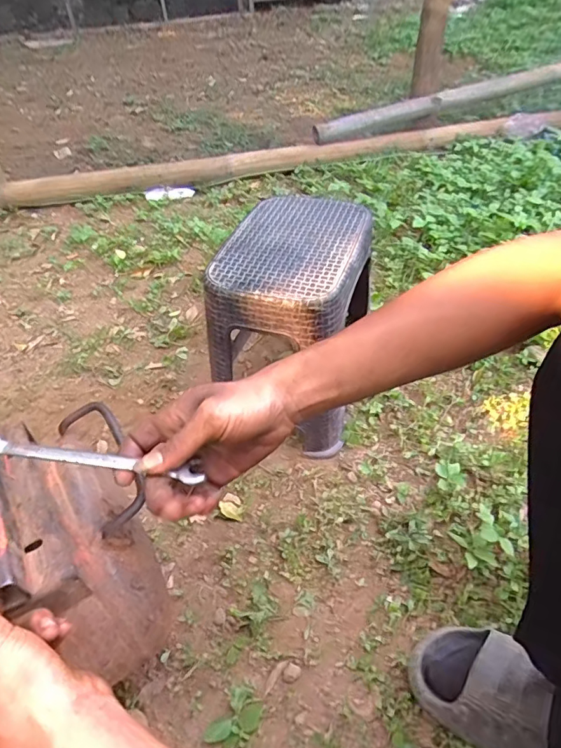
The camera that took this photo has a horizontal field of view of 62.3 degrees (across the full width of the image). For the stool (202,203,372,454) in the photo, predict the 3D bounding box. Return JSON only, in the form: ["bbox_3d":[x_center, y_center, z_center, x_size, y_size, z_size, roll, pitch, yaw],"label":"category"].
[{"bbox_3d":[0.026,-0.091,0.785,0.200,0.315,0.280,12,45,12],"label":"stool"}]

